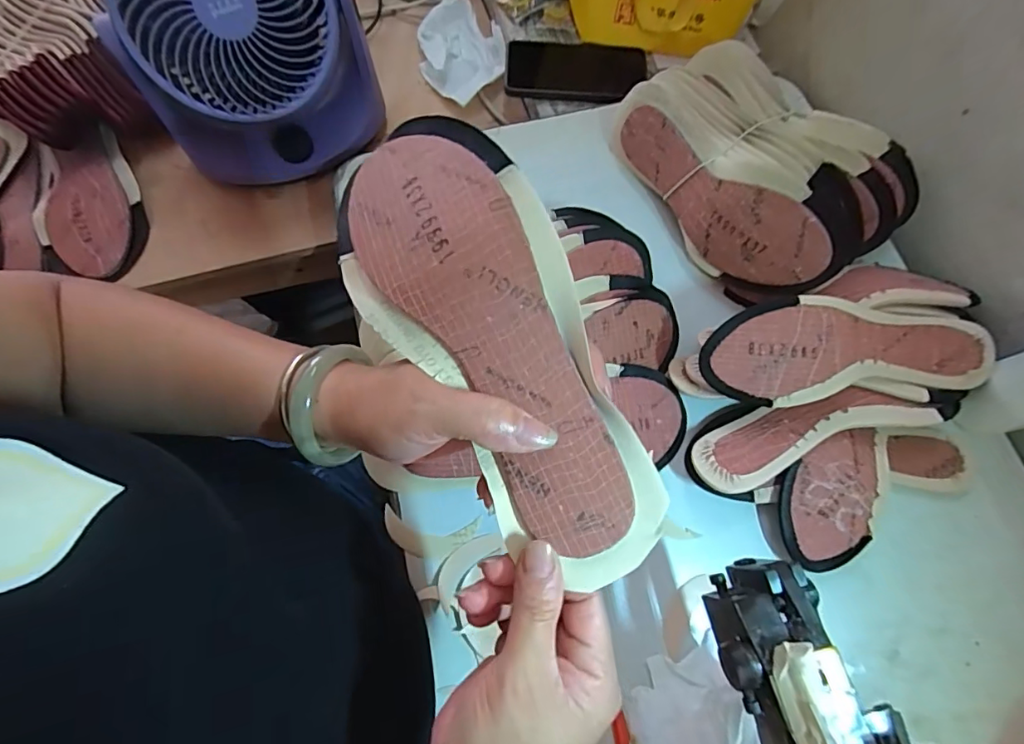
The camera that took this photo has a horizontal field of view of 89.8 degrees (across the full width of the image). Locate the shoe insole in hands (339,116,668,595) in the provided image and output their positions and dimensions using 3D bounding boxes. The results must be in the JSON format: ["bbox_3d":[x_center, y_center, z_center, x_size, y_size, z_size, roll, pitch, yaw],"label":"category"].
[{"bbox_3d":[-0.005,-0.016,0.245,0.096,0.030,0.236,-34,85,8],"label":"shoe insole in hands"}]

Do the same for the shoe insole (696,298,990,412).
[{"bbox_3d":[0.261,-0.017,0.392,0.218,0.026,0.074,-2,91,-10],"label":"shoe insole"}]

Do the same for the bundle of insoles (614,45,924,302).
[{"bbox_3d":[0.226,-0.201,0.470,0.184,0.082,0.246,-31,72,-10],"label":"bundle of insoles"}]

